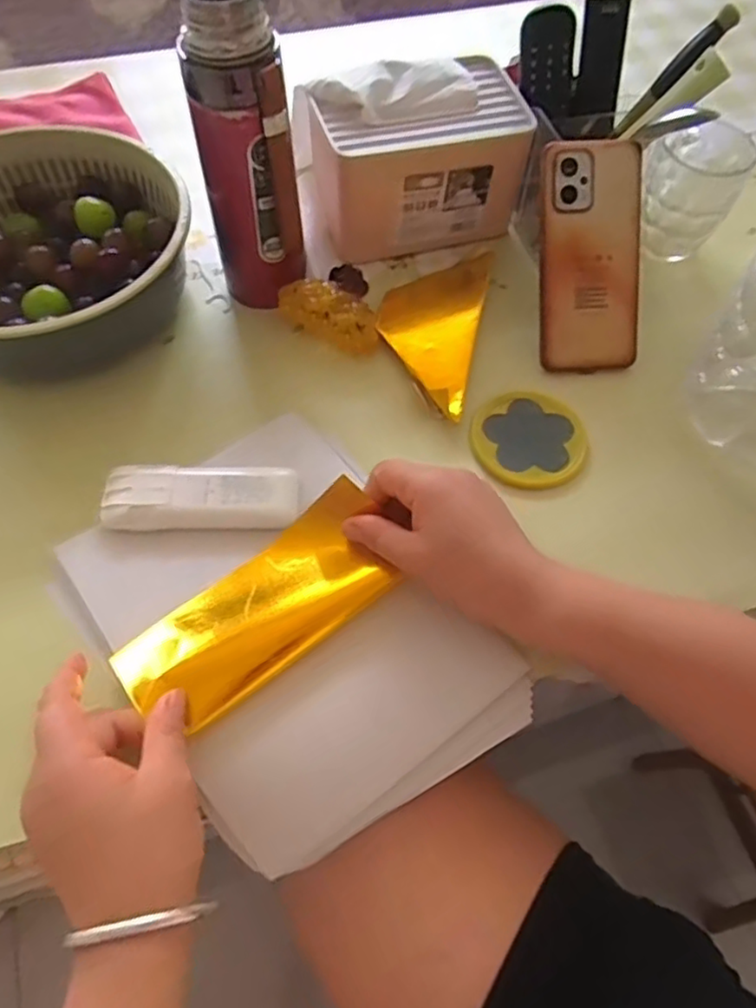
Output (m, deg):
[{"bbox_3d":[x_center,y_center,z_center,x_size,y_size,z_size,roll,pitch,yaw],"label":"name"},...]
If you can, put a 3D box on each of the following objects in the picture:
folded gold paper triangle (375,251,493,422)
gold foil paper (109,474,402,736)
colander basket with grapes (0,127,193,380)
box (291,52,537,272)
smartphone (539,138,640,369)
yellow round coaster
[{"bbox_3d":[0.040,-0.146,0.536,0.080,0.019,0.174,12,61,4],"label":"folded gold paper triangle"},{"bbox_3d":[-0.067,0.062,0.396,0.170,0.029,0.065,-37,68,-14],"label":"gold foil paper"},{"bbox_3d":[-0.269,-0.197,0.520,0.223,0.081,0.183,-27,65,-16],"label":"colander basket with grapes"},{"bbox_3d":[0.028,-0.293,0.572,0.170,0.116,0.127,-18,63,-12],"label":"box"},{"bbox_3d":[0.163,-0.187,0.505,0.075,0.015,0.166,-4,101,-4],"label":"smartphone"},{"bbox_3d":[0.111,-0.049,0.487,0.082,0.005,0.080,1,61,-2],"label":"yellow round coaster"}]

